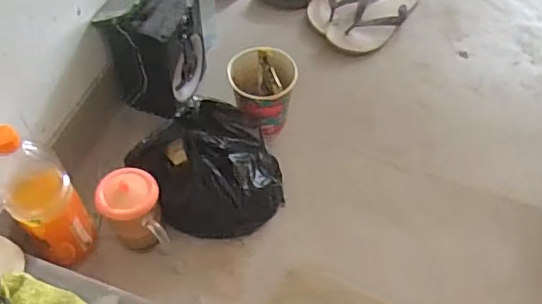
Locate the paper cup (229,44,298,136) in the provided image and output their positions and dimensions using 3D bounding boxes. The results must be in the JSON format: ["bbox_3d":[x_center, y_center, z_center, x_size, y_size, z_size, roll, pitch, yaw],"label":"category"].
[{"bbox_3d":[-0.013,-0.093,0.893,0.100,0.106,0.099,0,55,0],"label":"paper cup"}]

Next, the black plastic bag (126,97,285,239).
[{"bbox_3d":[-0.093,0.026,0.797,0.216,0.128,0.156,-6,55,-5],"label":"black plastic bag"}]

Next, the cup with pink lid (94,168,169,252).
[{"bbox_3d":[-0.184,0.086,0.748,0.078,0.111,0.082,0,55,0],"label":"cup with pink lid"}]

